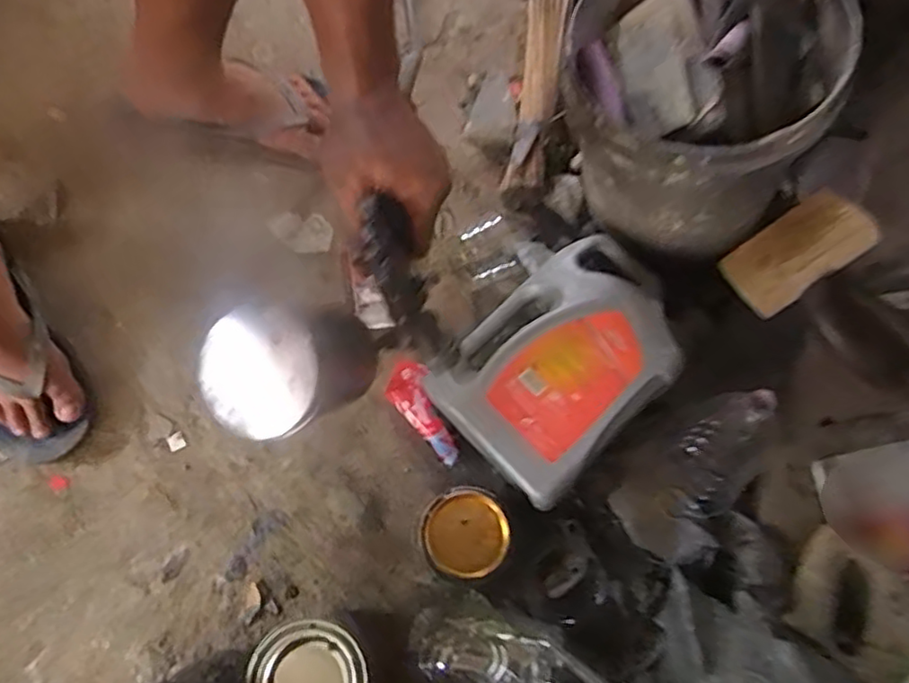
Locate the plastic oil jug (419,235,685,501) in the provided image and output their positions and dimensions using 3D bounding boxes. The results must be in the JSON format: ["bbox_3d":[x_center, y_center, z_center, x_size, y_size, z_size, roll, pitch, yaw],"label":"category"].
[{"bbox_3d":[0.119,0.019,0.735,0.187,0.103,0.278,44,78,9],"label":"plastic oil jug"}]

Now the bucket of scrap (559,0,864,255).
[{"bbox_3d":[0.233,-0.238,0.707,0.234,0.303,0.227,0,76,-2],"label":"bucket of scrap"}]

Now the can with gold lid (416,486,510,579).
[{"bbox_3d":[0.008,0.207,0.714,0.090,0.067,0.087,0,76,-2],"label":"can with gold lid"}]

